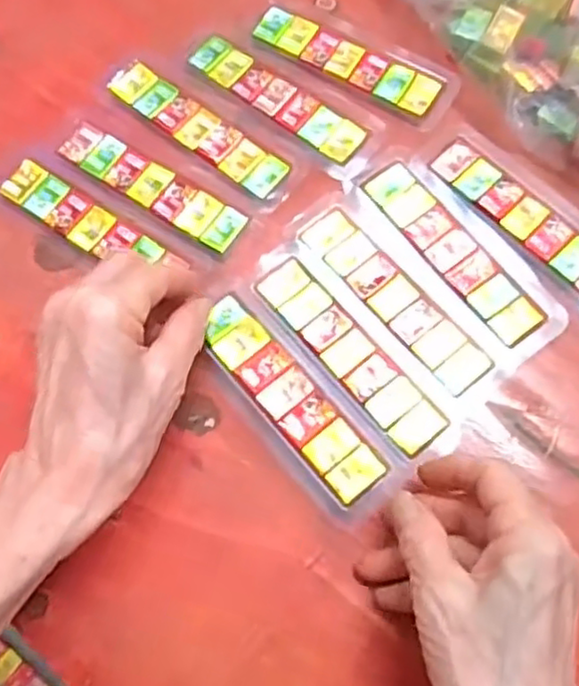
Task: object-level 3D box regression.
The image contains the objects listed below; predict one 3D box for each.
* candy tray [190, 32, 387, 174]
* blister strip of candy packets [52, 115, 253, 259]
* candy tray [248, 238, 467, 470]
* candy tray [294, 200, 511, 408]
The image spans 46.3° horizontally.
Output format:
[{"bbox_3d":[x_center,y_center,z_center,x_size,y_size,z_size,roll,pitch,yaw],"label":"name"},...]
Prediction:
[{"bbox_3d":[-0.006,-0.147,0.401,0.132,0.004,0.042,37,76,13],"label":"candy tray"},{"bbox_3d":[-0.079,-0.091,0.382,0.127,0.004,0.030,32,75,12],"label":"blister strip of candy packets"},{"bbox_3d":[0.031,0.003,0.345,0.045,0.007,0.132,-41,74,-12],"label":"candy tray"},{"bbox_3d":[0.055,-0.024,0.357,0.042,0.005,0.132,-40,74,-11],"label":"candy tray"}]

